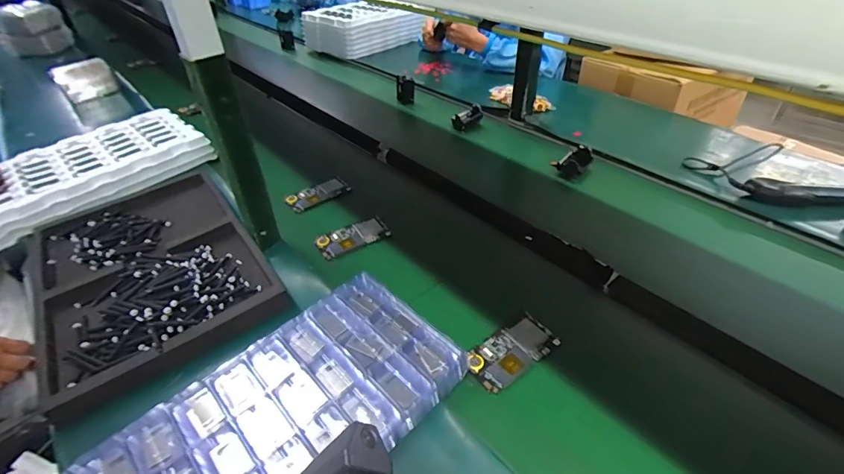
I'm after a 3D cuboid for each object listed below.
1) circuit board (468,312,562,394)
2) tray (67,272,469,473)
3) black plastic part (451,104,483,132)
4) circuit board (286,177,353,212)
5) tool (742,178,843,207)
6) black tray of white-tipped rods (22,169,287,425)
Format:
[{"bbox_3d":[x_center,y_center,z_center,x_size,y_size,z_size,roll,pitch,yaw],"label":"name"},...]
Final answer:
[{"bbox_3d":[0.115,0.146,0.552,0.124,0.009,0.063,-26,42,-28],"label":"circuit board"},{"bbox_3d":[-0.156,0.197,0.475,0.386,0.038,0.207,-30,44,-31],"label":"tray"},{"bbox_3d":[0.112,-0.295,1.060,0.079,0.035,0.029,-30,40,-2],"label":"black plastic part"},{"bbox_3d":[-0.207,-0.085,0.852,0.121,0.010,0.051,-29,64,-24],"label":"circuit board"},{"bbox_3d":[0.683,-0.074,0.765,0.186,0.039,0.037,8,38,16],"label":"tool"},{"bbox_3d":[-0.450,0.043,0.694,0.313,0.060,0.466,-27,42,-28],"label":"black tray of white-tipped rods"}]

